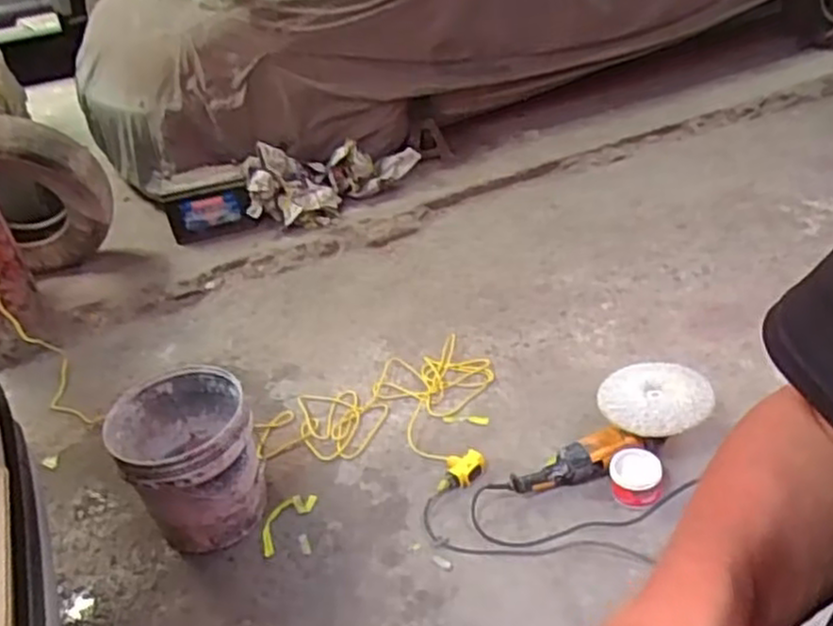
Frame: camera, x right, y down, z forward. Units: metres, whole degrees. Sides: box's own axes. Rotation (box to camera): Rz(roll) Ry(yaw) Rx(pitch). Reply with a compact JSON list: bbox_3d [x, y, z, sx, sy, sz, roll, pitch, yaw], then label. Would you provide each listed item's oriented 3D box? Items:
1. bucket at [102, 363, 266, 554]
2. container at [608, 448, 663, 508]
[{"bbox_3d":[-0.499,0.325,1.685,0.285,0.299,0.288,-5,35,4],"label":"bucket"},{"bbox_3d":[0.472,0.356,1.618,0.111,0.082,0.107,-1,36,9],"label":"container"}]

